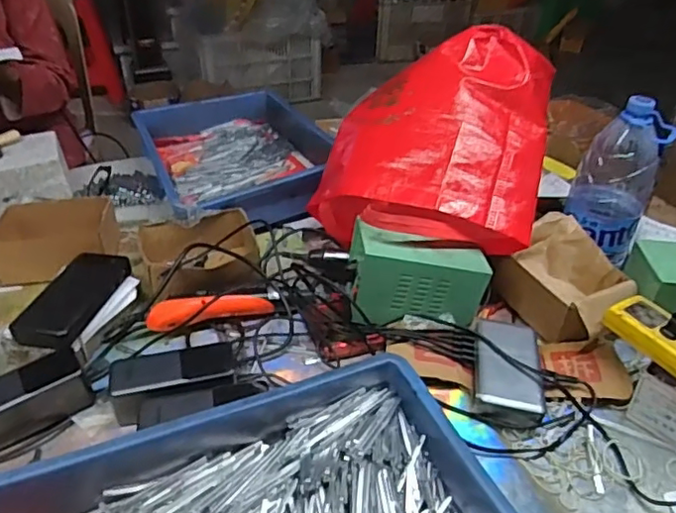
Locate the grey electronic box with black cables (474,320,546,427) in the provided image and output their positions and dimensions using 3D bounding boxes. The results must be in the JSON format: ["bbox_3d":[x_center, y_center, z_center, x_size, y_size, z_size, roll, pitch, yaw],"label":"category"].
[{"bbox_3d":[0.195,0.132,0.682,0.074,0.040,0.132,7,35,8],"label":"grey electronic box with black cables"}]

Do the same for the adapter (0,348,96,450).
[{"bbox_3d":[-0.335,0.153,0.625,0.132,0.053,0.062,-21,40,-29],"label":"adapter"}]

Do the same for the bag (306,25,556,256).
[{"bbox_3d":[0.125,-0.150,0.796,0.297,0.205,0.299,13,39,12],"label":"bag"}]

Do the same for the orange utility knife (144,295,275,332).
[{"bbox_3d":[-0.162,0.070,0.756,0.153,0.039,0.026,-10,39,-12],"label":"orange utility knife"}]

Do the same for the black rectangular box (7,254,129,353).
[{"bbox_3d":[-0.321,0.050,0.721,0.069,0.023,0.156,8,36,11],"label":"black rectangular box"}]

